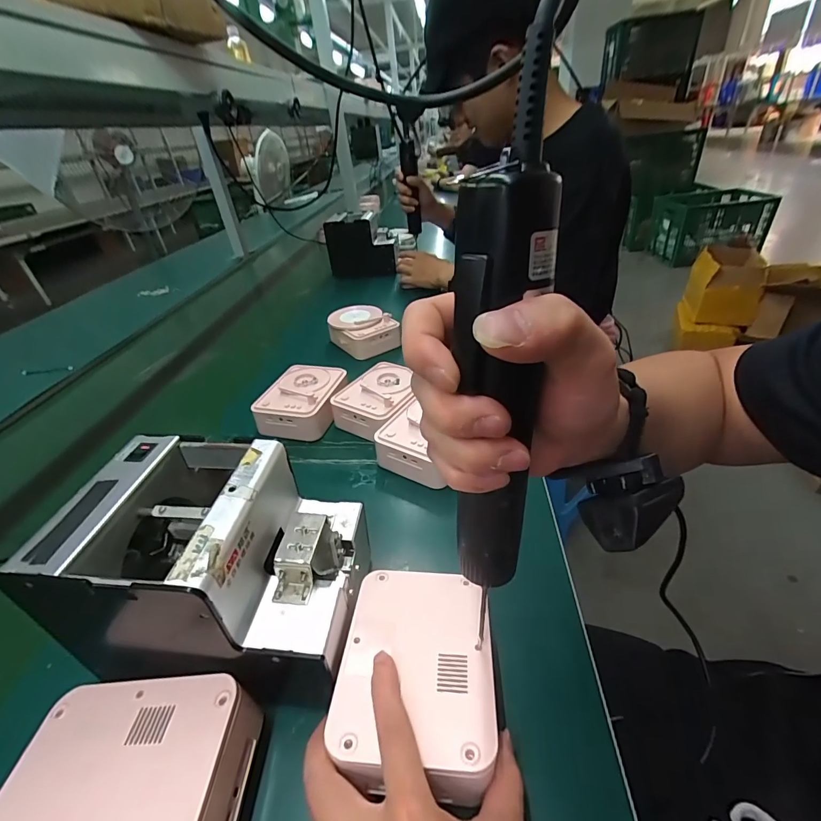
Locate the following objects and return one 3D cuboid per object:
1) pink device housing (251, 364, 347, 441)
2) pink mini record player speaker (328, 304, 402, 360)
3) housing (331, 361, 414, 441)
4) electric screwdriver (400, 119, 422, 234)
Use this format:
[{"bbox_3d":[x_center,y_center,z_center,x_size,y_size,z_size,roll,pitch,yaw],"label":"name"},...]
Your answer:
[{"bbox_3d":[-0.152,-0.017,0.582,0.104,0.048,0.125,1,36,12],"label":"pink device housing"},{"bbox_3d":[-0.094,-0.154,0.764,0.094,0.055,0.132,-31,41,-30],"label":"pink mini record player speaker"},{"bbox_3d":[-0.039,-0.018,0.567,0.096,0.046,0.122,17,42,31],"label":"housing"},{"bbox_3d":[-0.002,-0.527,0.928,0.043,0.222,0.043,8,37,18],"label":"electric screwdriver"}]

